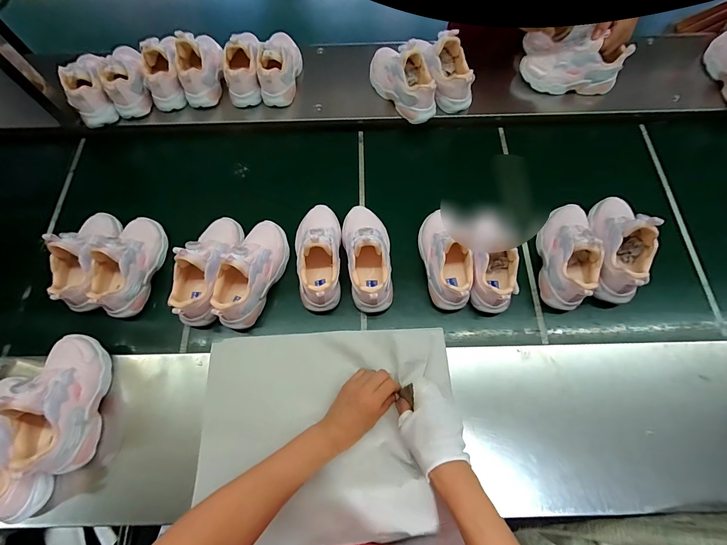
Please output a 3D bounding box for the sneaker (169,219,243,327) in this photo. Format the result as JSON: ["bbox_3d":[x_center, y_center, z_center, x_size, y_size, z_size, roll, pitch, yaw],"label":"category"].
[{"bbox_3d":[-0.275,-0.017,0.594,0.078,0.101,0.201,6,69,1],"label":"sneaker"}]

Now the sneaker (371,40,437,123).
[{"bbox_3d":[0.083,-0.409,0.707,0.079,0.101,0.183,-31,73,-12],"label":"sneaker"}]

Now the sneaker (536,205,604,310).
[{"bbox_3d":[0.368,-0.040,0.610,0.078,0.107,0.201,12,70,3],"label":"sneaker"}]

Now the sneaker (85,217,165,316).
[{"bbox_3d":[-0.425,-0.023,0.607,0.089,0.084,0.191,8,70,2],"label":"sneaker"}]

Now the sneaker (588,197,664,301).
[{"bbox_3d":[0.456,-0.057,0.603,0.069,0.111,0.203,6,69,1],"label":"sneaker"}]

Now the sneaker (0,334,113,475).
[{"bbox_3d":[-0.439,0.182,0.491,0.077,0.103,0.192,-3,70,-2],"label":"sneaker"}]

